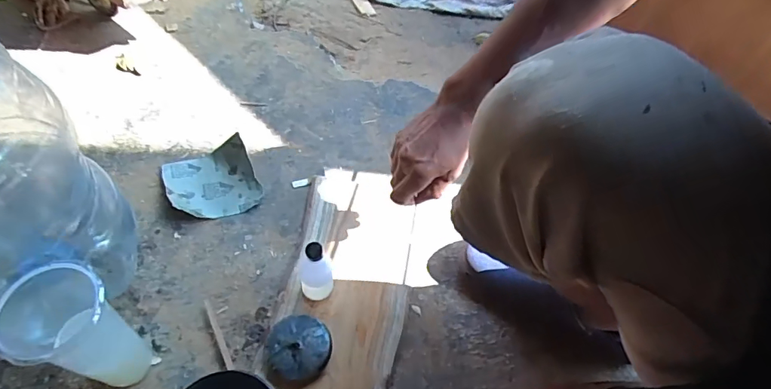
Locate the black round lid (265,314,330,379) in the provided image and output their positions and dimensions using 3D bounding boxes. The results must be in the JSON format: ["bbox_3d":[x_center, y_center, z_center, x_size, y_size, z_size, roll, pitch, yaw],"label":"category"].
[{"bbox_3d":[-0.107,0.189,0.581,0.075,0.027,0.073,2,54,-3],"label":"black round lid"}]

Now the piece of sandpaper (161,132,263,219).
[{"bbox_3d":[-0.267,-0.028,0.719,0.125,0.045,0.131,-24,60,-20],"label":"piece of sandpaper"}]

